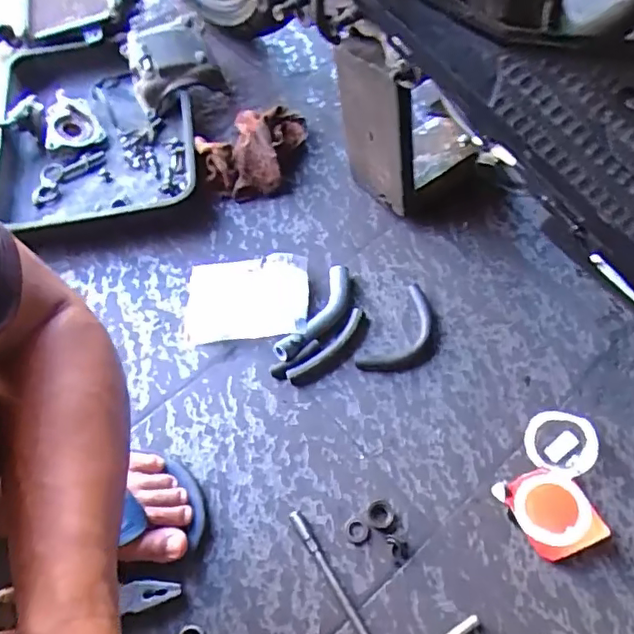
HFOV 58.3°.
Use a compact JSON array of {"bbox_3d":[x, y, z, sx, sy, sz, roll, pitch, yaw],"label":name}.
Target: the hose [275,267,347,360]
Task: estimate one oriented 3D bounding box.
[{"bbox_3d":[0.001,-0.003,0.682,0.037,0.024,0.139,31,67,18],"label":"hose"}]

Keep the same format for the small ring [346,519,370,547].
[{"bbox_3d":[0.041,0.219,0.577,0.023,0.004,0.024,-1,61,2],"label":"small ring"}]

